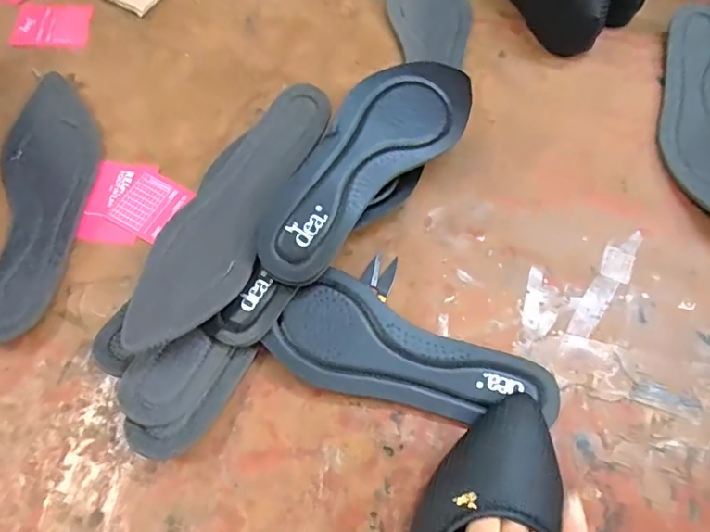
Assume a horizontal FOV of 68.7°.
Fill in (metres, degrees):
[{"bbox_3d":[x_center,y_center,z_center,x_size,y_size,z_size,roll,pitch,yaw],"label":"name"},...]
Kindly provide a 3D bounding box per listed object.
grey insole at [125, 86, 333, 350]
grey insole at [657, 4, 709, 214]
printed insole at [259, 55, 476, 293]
[{"bbox_3d":[-0.095,-0.045,0.385,0.073,0.019,0.234,18,65,16],"label":"grey insole"},{"bbox_3d":[0.312,-0.138,0.452,0.082,0.016,0.234,13,67,6],"label":"grey insole"},{"bbox_3d":[0.009,-0.086,0.401,0.079,0.023,0.232,44,69,2],"label":"printed insole"}]

